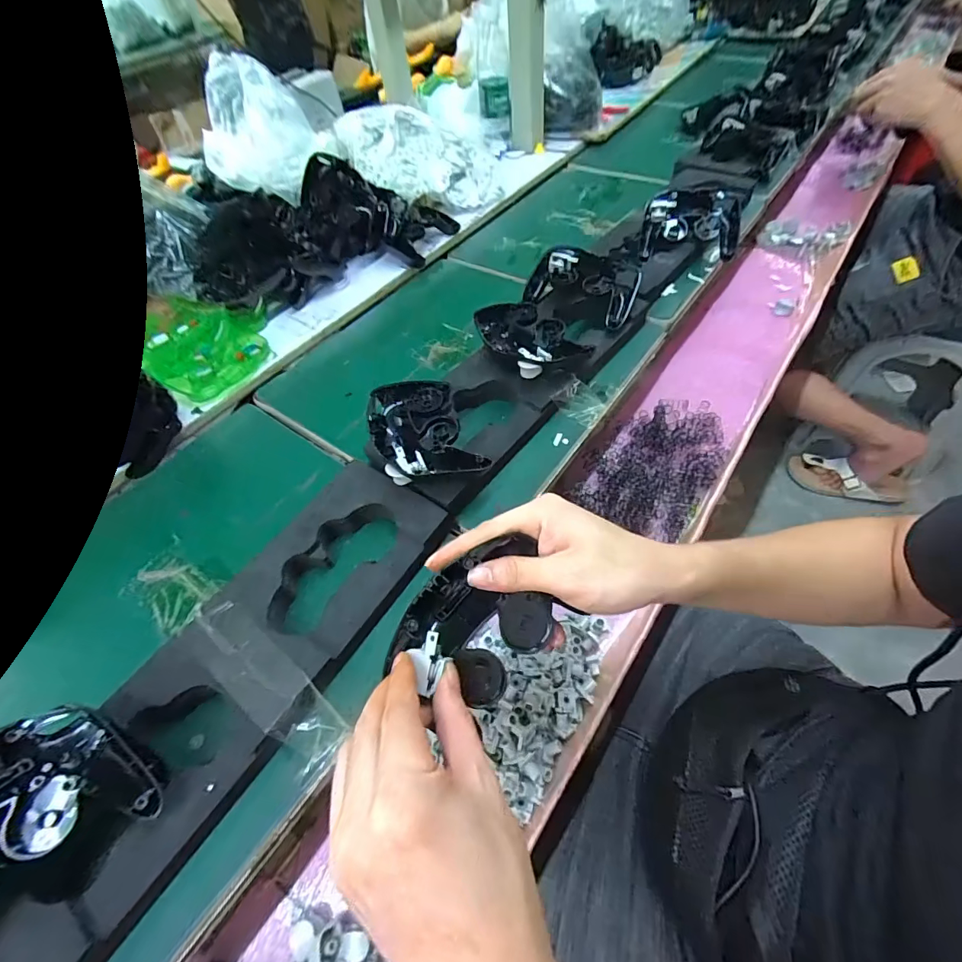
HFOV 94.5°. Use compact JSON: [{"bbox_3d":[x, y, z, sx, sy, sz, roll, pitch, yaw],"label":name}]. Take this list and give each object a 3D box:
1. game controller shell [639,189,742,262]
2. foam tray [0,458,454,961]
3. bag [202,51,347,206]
[{"bbox_3d":[0.314,-0.383,0.674,0.139,0.048,0.097,1,87,4],"label":"game controller shell"},{"bbox_3d":[-0.191,0.148,0.369,0.133,0.040,0.384,27,59,22],"label":"foam tray"},{"bbox_3d":[-0.359,-0.587,0.736,0.202,0.150,0.279,-24,55,-14],"label":"bag"}]

